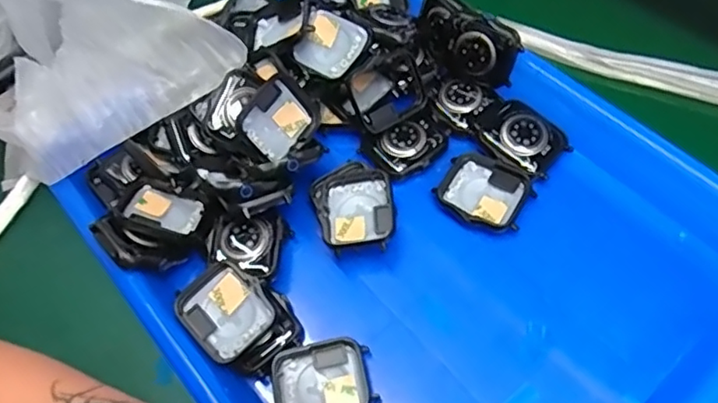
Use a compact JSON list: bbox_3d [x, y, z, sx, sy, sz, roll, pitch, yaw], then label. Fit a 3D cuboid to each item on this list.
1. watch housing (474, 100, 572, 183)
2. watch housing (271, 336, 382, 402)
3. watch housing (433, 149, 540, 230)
[{"bbox_3d":[0.089,-0.036,0.325,0.036,0.007,0.045,-41,62,-15],"label":"watch housing"},{"bbox_3d":[-0.017,0.086,0.280,0.046,0.012,0.037,-13,58,1],"label":"watch housing"},{"bbox_3d":[0.067,-0.005,0.318,0.045,0.009,0.037,30,68,23],"label":"watch housing"}]

